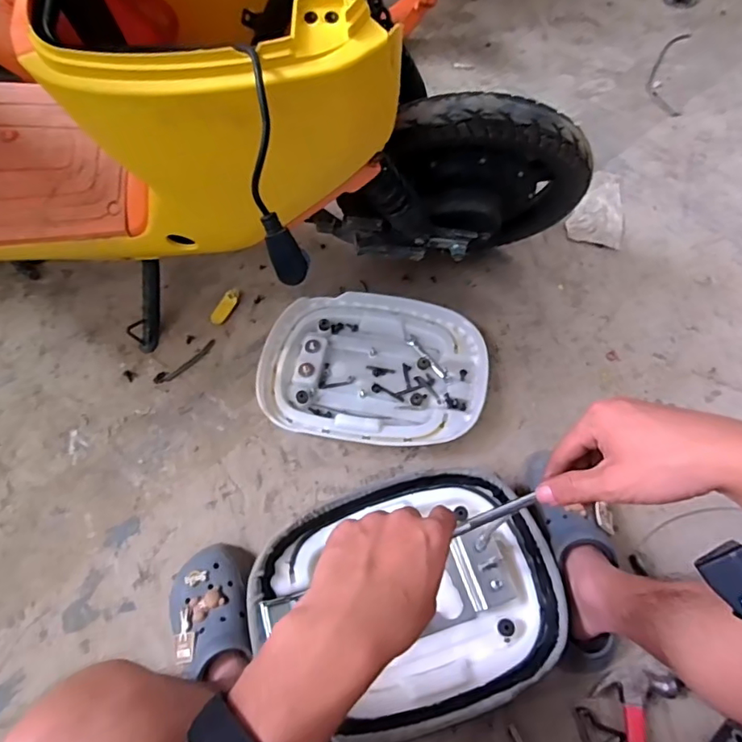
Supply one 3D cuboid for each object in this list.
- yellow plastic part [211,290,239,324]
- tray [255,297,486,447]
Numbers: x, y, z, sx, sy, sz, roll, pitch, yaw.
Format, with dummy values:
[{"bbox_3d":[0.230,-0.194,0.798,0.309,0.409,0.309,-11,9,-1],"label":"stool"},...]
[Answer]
[{"bbox_3d":[-0.265,-0.116,0.937,0.028,0.008,0.074,18,65,11],"label":"yellow plastic part"},{"bbox_3d":[0.002,-0.008,0.852,0.365,0.040,0.267,9,63,6],"label":"tray"}]

